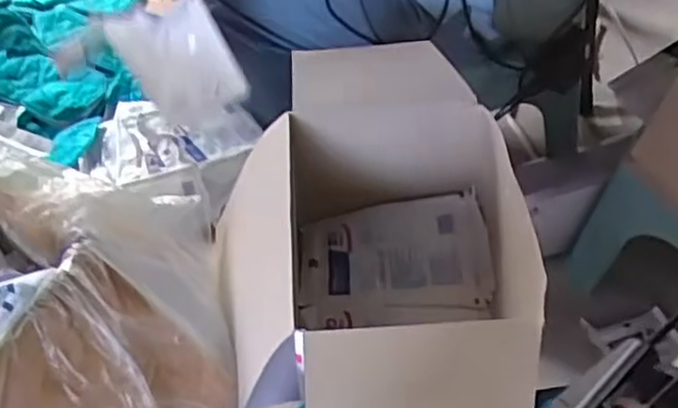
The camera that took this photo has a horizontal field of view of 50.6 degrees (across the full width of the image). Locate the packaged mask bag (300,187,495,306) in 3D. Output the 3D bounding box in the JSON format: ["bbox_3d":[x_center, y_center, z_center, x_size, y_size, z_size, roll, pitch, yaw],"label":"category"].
[{"bbox_3d":[0.059,0.050,0.788,0.204,0.030,0.129,-4,55,5],"label":"packaged mask bag"}]

